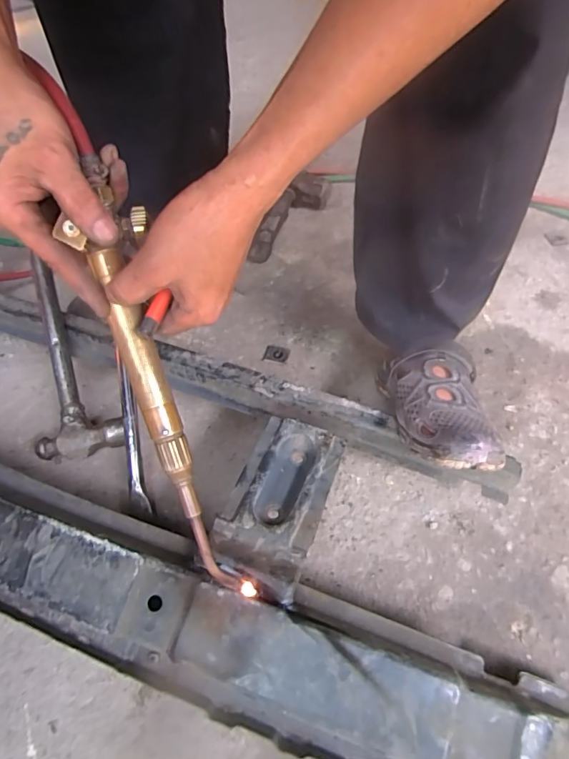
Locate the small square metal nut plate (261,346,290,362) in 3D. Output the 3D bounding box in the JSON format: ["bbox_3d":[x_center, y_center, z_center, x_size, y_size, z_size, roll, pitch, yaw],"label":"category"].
[{"bbox_3d":[-0.013,-0.042,0.710,0.039,0.004,0.032,7,54,8],"label":"small square metal nut plate"}]

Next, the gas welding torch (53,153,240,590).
[{"bbox_3d":[-0.090,0.034,0.347,0.049,0.317,0.036,-17,10,-10],"label":"gas welding torch"}]

